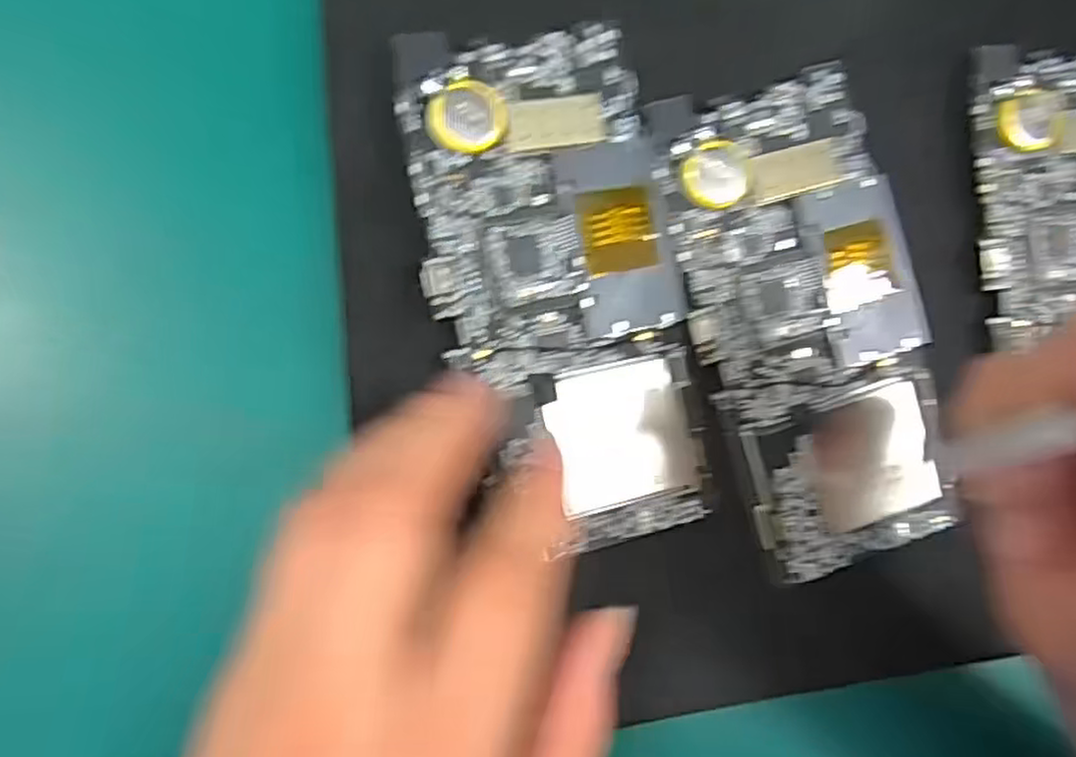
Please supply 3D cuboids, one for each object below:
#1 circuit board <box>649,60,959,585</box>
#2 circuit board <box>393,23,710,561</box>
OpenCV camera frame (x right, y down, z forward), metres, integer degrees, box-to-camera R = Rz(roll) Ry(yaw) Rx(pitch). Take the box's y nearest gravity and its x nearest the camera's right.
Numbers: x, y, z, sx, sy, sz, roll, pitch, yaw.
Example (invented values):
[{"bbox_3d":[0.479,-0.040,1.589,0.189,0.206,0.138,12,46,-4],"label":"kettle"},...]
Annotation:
[{"bbox_3d":[0.087,-0.018,0.227,0.072,0.008,0.151,-15,86,-12],"label":"circuit board"},{"bbox_3d":[0.009,-0.028,0.214,0.076,0.009,0.152,-19,93,-8],"label":"circuit board"}]

